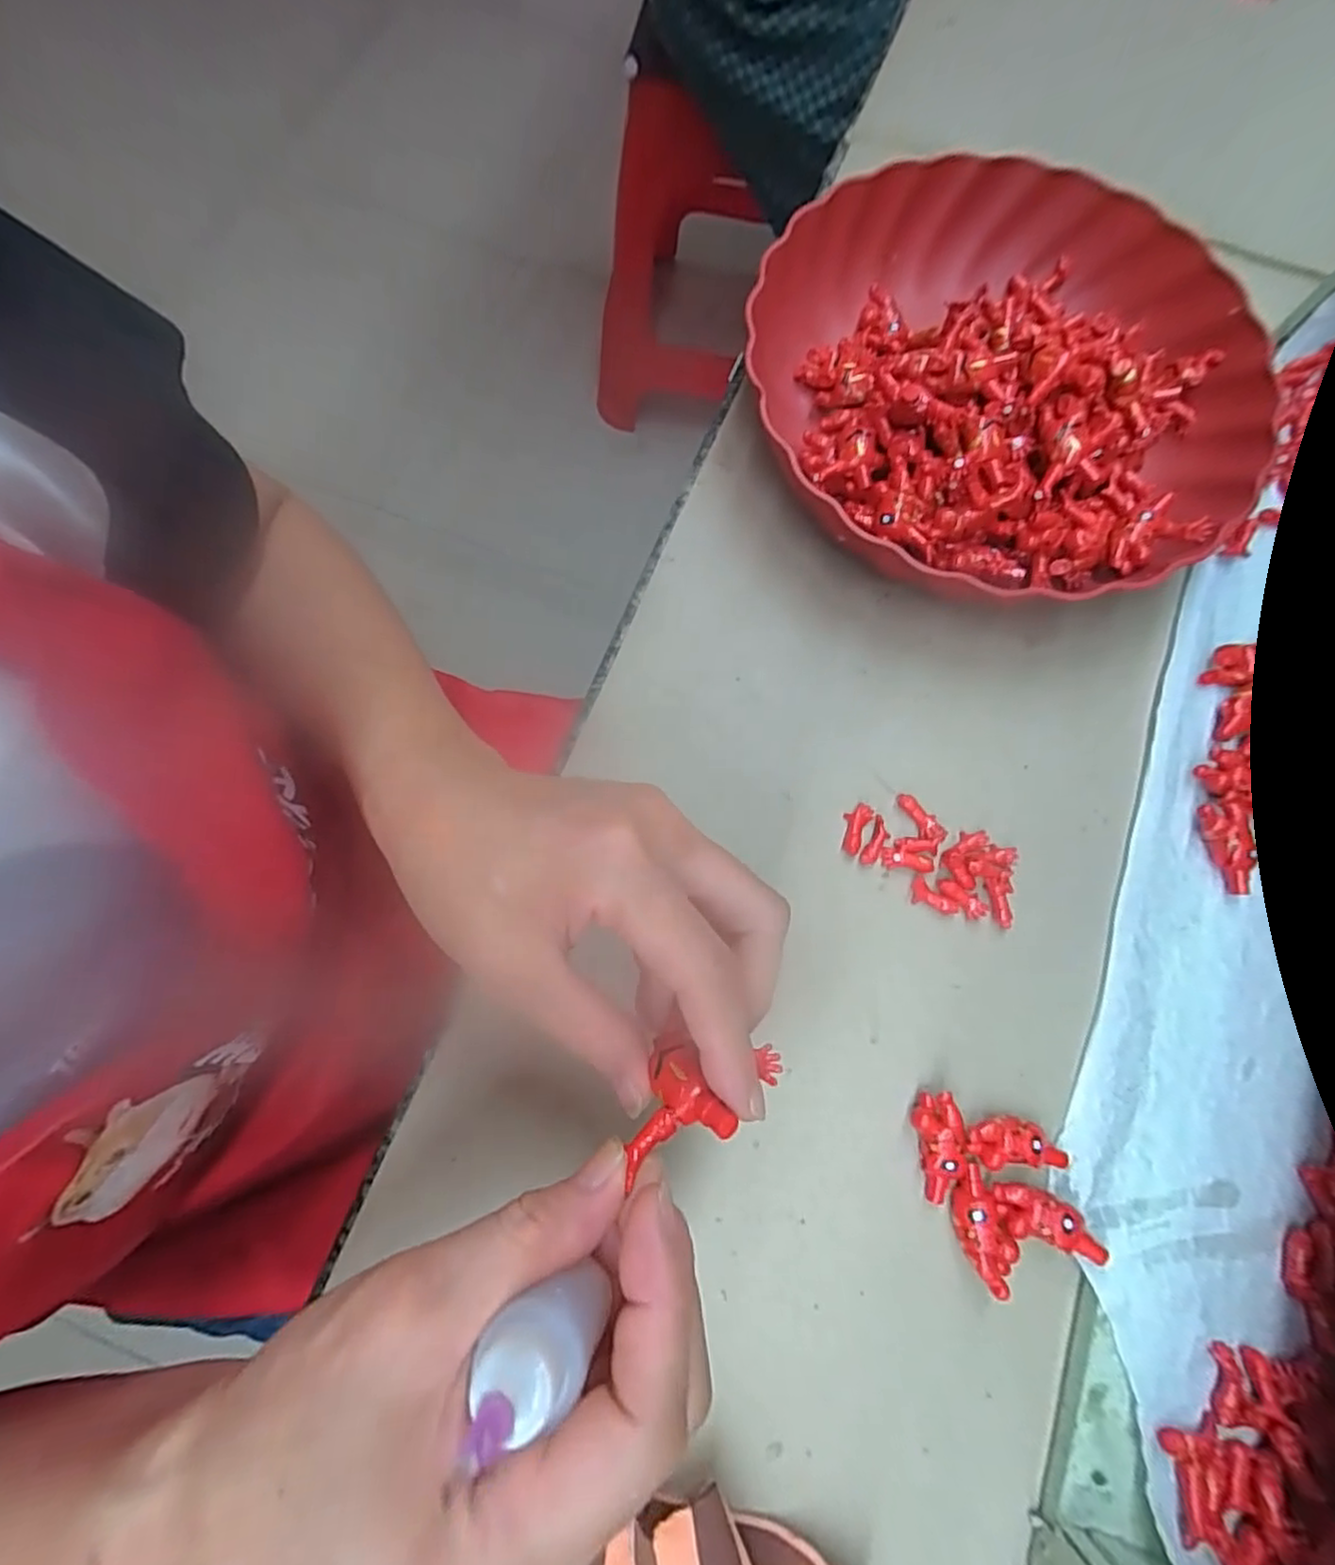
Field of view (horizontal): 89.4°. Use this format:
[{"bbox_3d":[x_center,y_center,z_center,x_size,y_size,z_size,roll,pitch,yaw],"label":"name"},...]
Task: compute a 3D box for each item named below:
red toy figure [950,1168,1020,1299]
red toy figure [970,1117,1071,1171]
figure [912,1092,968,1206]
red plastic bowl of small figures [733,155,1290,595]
[{"bbox_3d":[0.121,0.171,0.259,0.018,0.013,0.039,-18,76,-6],"label":"red toy figure"},{"bbox_3d":[0.139,0.142,0.267,0.040,0.010,0.019,2,75,-1],"label":"red toy figure"},{"bbox_3d":[0.108,0.144,0.266,0.016,0.014,0.039,-6,75,-3],"label":"figure"},{"bbox_3d":[0.165,-0.199,0.334,0.225,0.059,0.238,0,75,-1],"label":"red plastic bowl of small figures"}]

